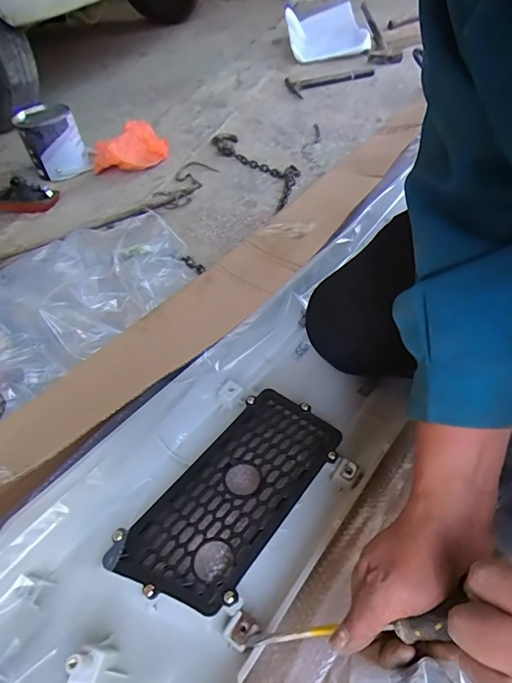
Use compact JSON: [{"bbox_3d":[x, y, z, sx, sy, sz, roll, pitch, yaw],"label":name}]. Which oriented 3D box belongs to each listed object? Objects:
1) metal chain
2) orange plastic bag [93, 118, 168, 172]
[{"bbox_3d":[0.011,-0.464,1.111,0.127,0.022,0.393,-24,51,-15],"label":"metal chain"},{"bbox_3d":[-0.350,-0.548,1.172,0.206,0.070,0.254,-15,50,-8],"label":"orange plastic bag"}]

